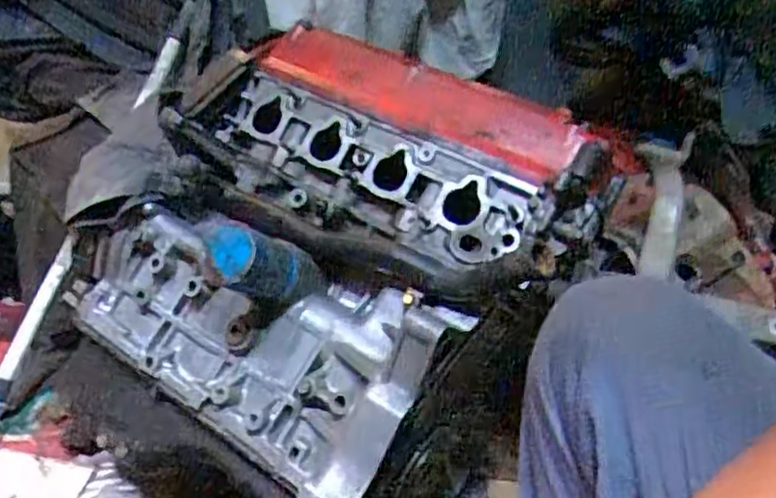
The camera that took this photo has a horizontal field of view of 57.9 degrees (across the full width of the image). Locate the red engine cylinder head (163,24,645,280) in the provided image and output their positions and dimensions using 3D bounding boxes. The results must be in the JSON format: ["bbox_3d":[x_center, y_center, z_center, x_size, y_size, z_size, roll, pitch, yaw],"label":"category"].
[{"bbox_3d":[-0.003,-0.121,0.835,0.535,0.258,0.157,18,-10,24],"label":"red engine cylinder head"}]

